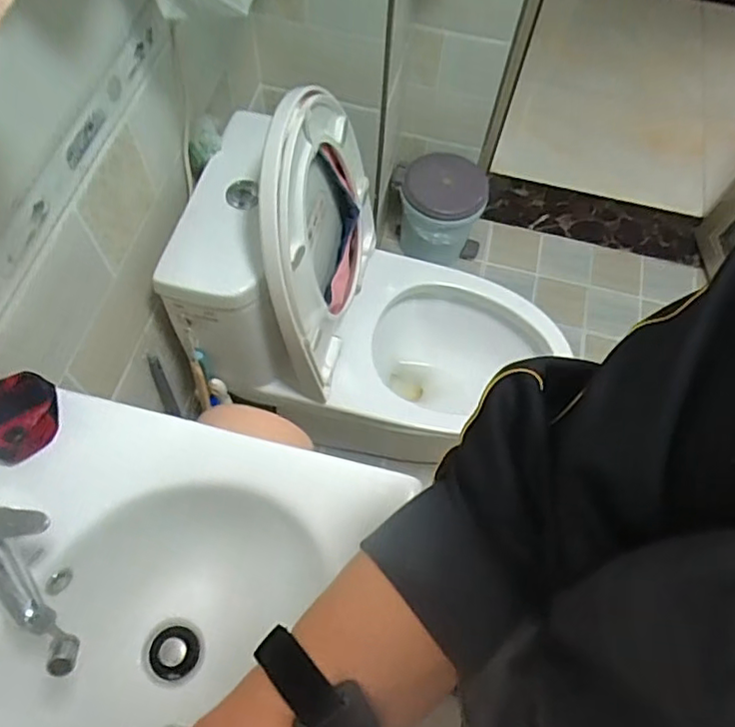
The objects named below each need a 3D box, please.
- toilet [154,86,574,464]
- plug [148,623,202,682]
[{"bbox_3d":[0.030,-0.075,1.127,0.614,0.825,0.368,16,65,6],"label":"toilet"},{"bbox_3d":[-0.229,0.343,0.723,0.056,0.016,0.054,1,64,-1],"label":"plug"}]

